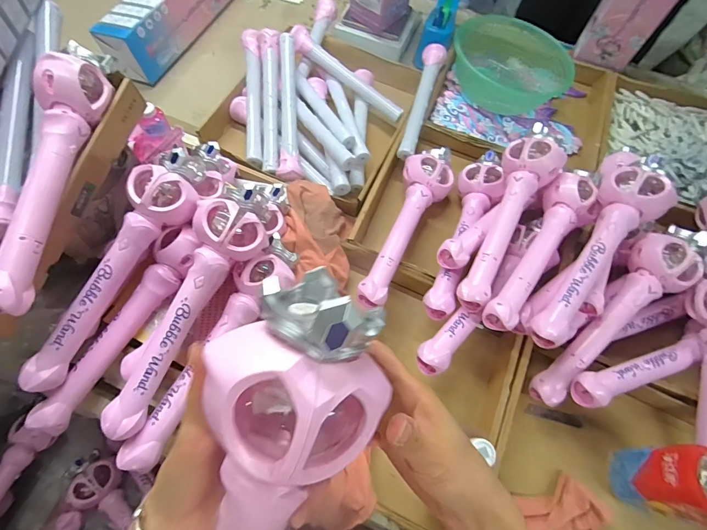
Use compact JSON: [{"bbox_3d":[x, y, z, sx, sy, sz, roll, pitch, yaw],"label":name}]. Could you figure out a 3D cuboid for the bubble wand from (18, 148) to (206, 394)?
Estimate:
[{"bbox_3d":[-0.334,-0.005,0.533,0.086,0.096,0.361,29,67,10],"label":"bubble wand"}]

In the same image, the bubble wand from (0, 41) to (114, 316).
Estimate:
[{"bbox_3d":[-0.376,-0.116,0.458,0.065,0.077,0.339,6,65,0],"label":"bubble wand"}]

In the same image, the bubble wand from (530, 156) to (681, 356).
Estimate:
[{"bbox_3d":[0.378,-0.029,0.596,0.097,0.091,0.354,39,69,14],"label":"bubble wand"}]

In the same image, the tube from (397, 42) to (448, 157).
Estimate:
[{"bbox_3d":[0.146,-0.353,0.823,0.049,0.044,0.312,15,65,4],"label":"tube"}]

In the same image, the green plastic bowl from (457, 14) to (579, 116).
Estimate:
[{"bbox_3d":[0.353,-0.457,0.898,0.264,0.092,0.223,19,65,6],"label":"green plastic bowl"}]

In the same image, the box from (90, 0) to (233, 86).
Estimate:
[{"bbox_3d":[-0.422,-0.609,0.916,0.097,0.119,0.425,20,65,7],"label":"box"}]

